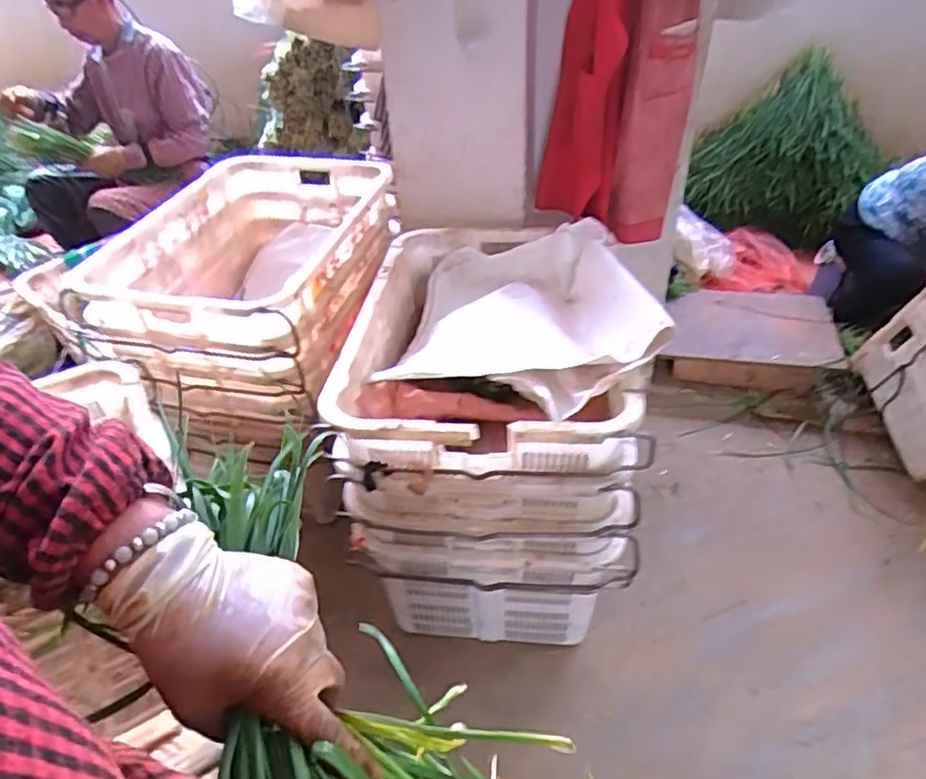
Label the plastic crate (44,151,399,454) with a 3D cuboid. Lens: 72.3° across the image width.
[{"bbox_3d":[-0.476,-0.261,1.420,0.532,0.271,0.656,1,41,14],"label":"plastic crate"}]

